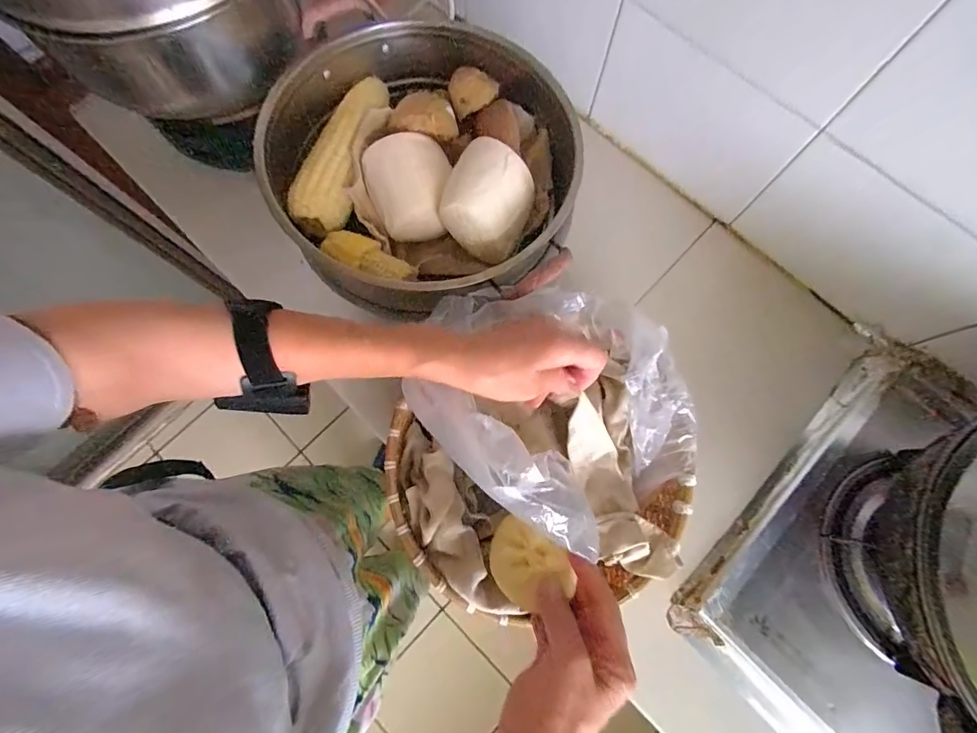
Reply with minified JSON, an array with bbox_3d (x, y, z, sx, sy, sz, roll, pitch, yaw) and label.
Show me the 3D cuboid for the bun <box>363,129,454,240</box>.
[{"bbox_3d":[-0.082,-0.188,0.451,0.083,0.049,0.093,-11,76,-3],"label":"bun"}]

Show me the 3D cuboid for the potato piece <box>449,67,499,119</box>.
[{"bbox_3d":[-0.021,-0.314,0.488,0.053,0.027,0.048,-27,77,-6],"label":"potato piece"}]

